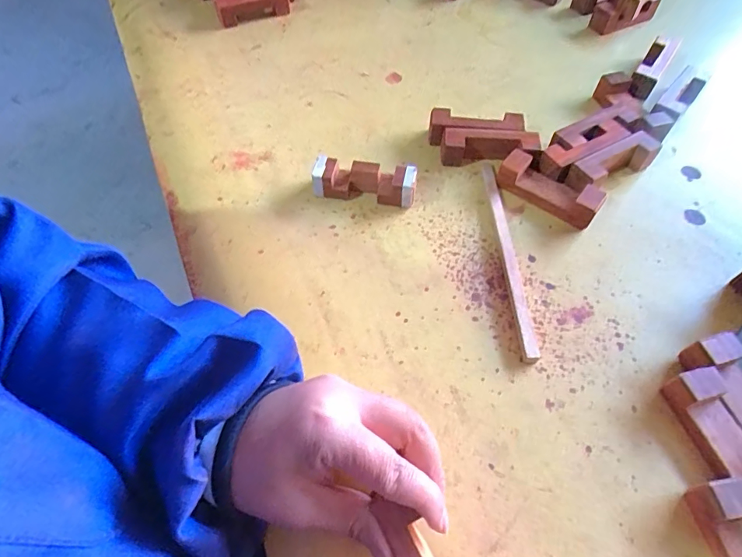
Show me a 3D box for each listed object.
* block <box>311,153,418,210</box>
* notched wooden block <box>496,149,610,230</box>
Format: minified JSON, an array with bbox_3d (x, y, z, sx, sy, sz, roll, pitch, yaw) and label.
[{"bbox_3d":[-0.005,-0.075,0.350,0.078,0.026,0.023,8,57,6],"label":"block"},{"bbox_3d":[0.136,-0.068,0.347,0.077,0.026,0.026,36,64,22],"label":"notched wooden block"}]

